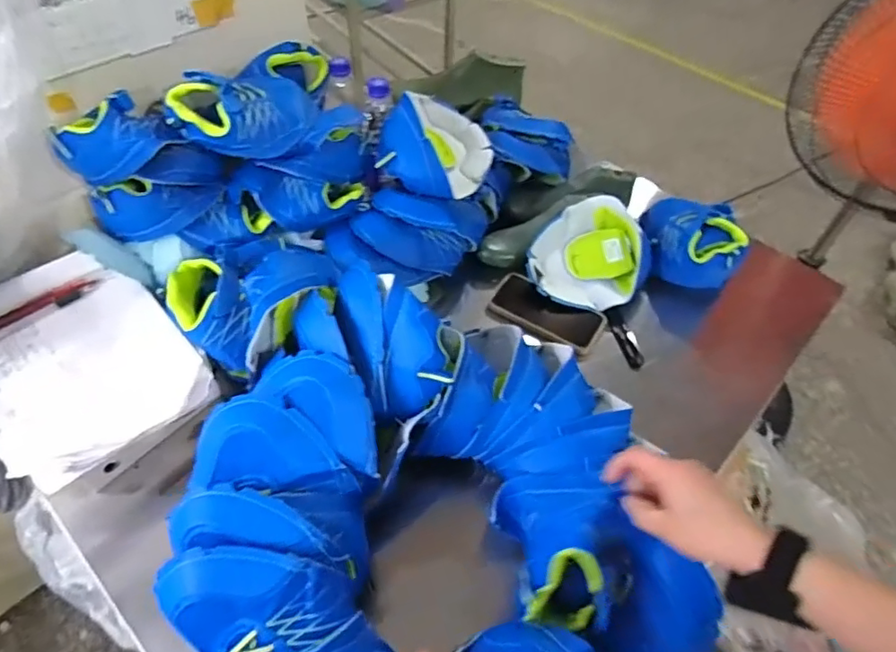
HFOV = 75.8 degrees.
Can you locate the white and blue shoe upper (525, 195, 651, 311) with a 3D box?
[{"bbox_3d":[0.210,-0.097,0.848,0.170,0.085,0.150,-28,58,-22],"label":"white and blue shoe upper"}]

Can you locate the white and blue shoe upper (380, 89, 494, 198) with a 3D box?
[{"bbox_3d":[-0.010,-0.265,0.825,0.135,0.087,0.188,20,54,13],"label":"white and blue shoe upper"}]

